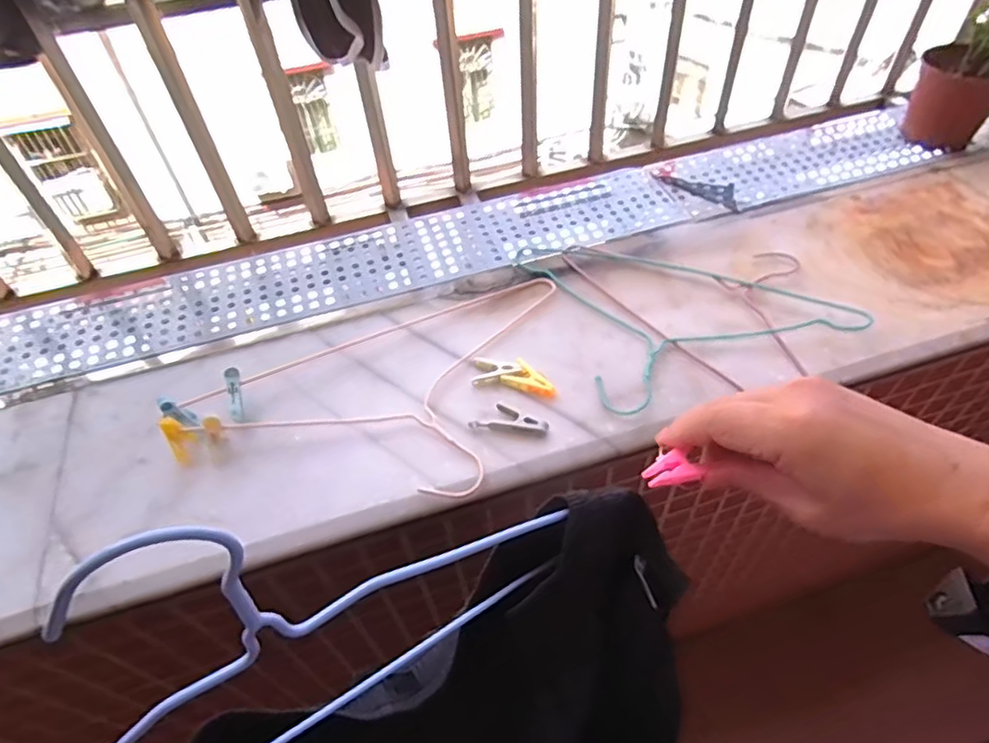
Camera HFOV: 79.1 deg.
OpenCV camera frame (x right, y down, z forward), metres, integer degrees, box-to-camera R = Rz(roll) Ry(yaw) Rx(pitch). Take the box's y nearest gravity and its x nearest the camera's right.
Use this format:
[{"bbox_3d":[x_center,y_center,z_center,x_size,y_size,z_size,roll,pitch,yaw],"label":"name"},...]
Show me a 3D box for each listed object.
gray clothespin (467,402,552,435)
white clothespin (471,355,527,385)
[{"bbox_3d":[0.017,0.047,0.616,0.079,0.014,0.031,4,49,9],"label":"gray clothespin"},{"bbox_3d":[0.005,-0.003,0.660,0.059,0.012,0.035,-2,48,3],"label":"white clothespin"}]

